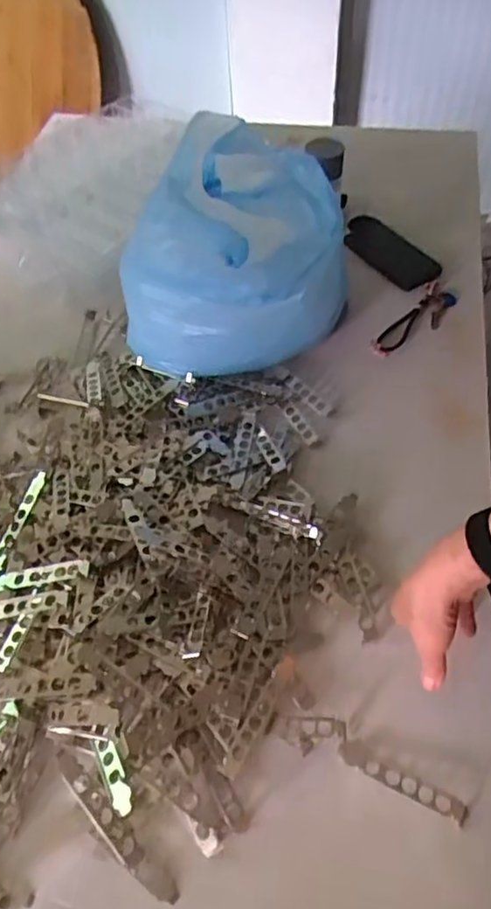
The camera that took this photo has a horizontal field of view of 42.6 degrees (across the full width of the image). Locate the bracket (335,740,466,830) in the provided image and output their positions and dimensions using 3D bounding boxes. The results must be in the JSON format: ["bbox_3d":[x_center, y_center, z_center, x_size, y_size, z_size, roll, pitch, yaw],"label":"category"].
[{"bbox_3d":[0.142,0.299,0.577,0.120,0.004,0.021,23,60,23],"label":"bracket"}]

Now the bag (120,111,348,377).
[{"bbox_3d":[-0.012,-0.248,0.824,0.252,0.230,0.255,19,57,17],"label":"bag"}]

